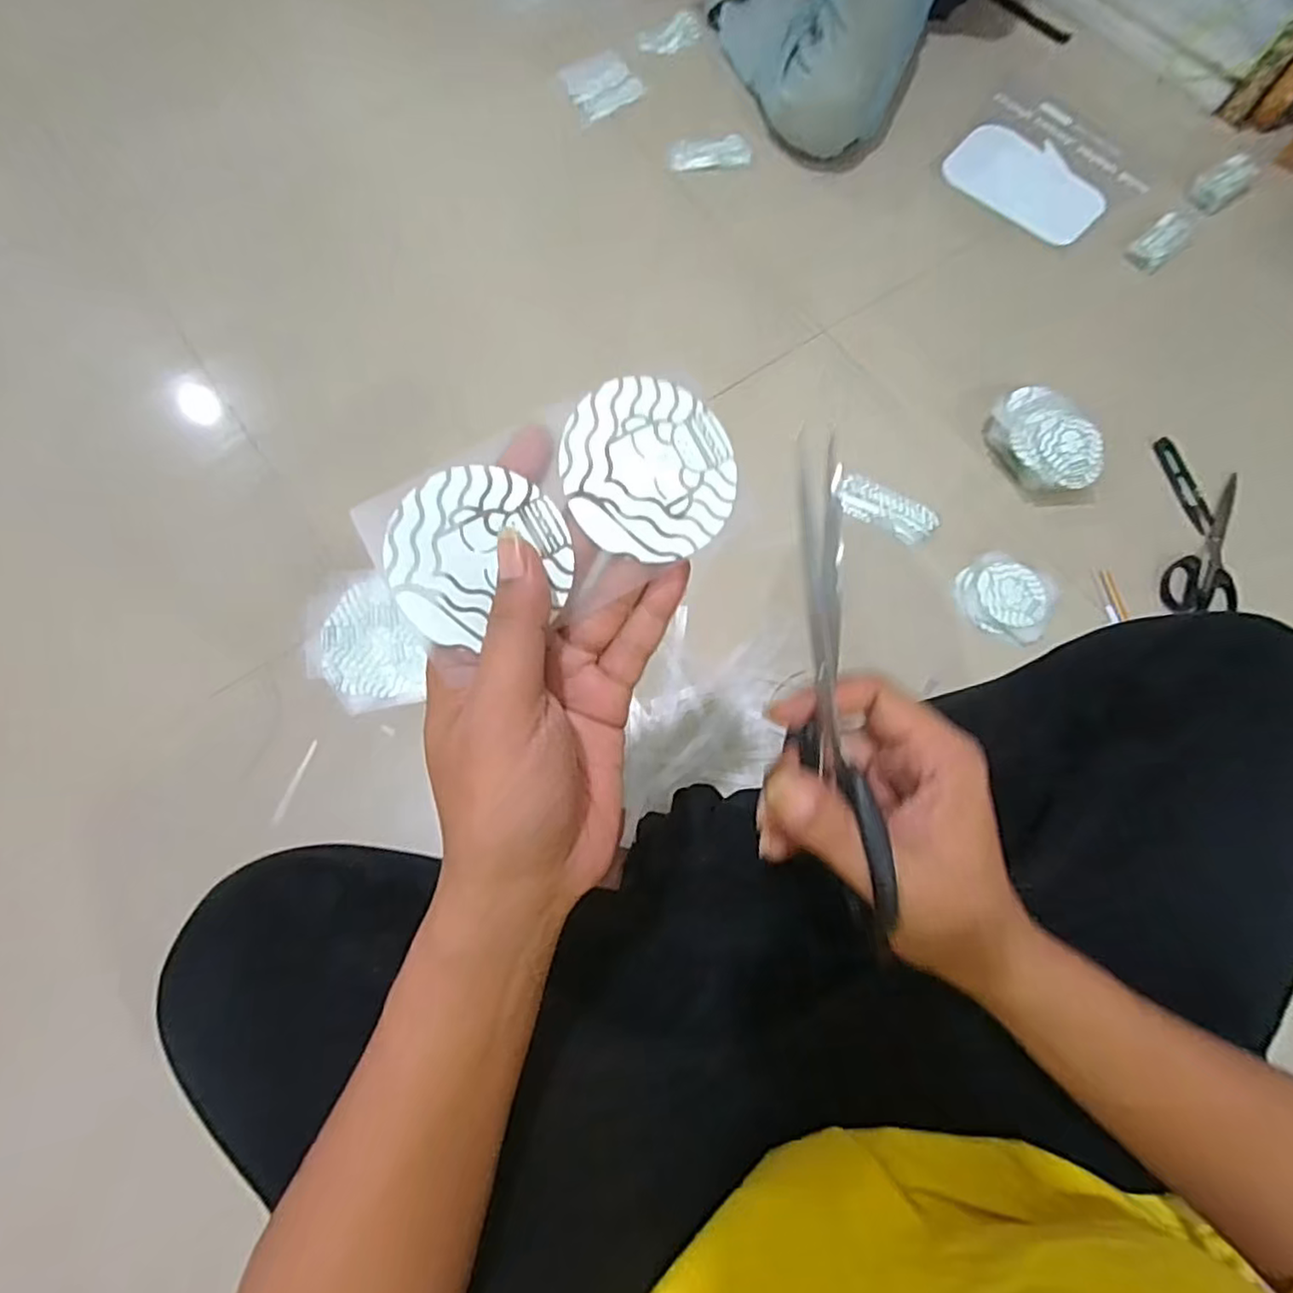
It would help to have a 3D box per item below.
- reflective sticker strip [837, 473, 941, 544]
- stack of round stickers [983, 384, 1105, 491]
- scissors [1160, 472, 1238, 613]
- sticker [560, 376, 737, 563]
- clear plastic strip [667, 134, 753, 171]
[{"bbox_3d":[0.255,-0.146,0.715,0.106,0.009,0.048,27,81,6],"label":"reflective sticker strip"},{"bbox_3d":[0.428,-0.219,0.729,0.091,0.049,0.128,-34,76,-14],"label":"stack of round stickers"},{"bbox_3d":[0.610,-0.112,0.724,0.077,0.013,0.199,26,71,5],"label":"scissors"},{"bbox_3d":[0.001,-0.067,0.256,0.065,0.005,0.066,0,91,-13],"label":"sticker"},{"bbox_3d":[0.083,-0.644,0.879,0.106,0.010,0.050,-3,76,7],"label":"clear plastic strip"}]

